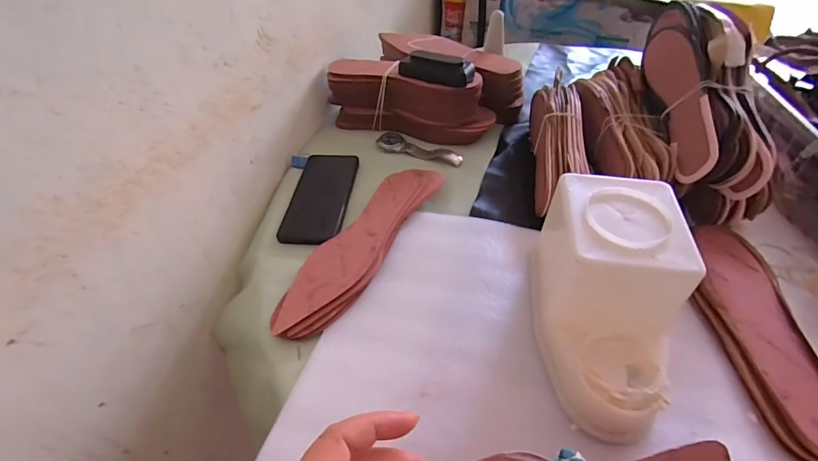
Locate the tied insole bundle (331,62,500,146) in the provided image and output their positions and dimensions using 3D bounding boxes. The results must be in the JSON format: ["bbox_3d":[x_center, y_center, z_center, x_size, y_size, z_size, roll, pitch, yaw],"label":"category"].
[{"bbox_3d":[0.000,-0.208,0.654,0.266,0.087,0.077,15,49,14],"label":"tied insole bundle"}]

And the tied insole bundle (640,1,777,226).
[{"bbox_3d":[0.353,-0.157,0.501,0.096,0.099,0.289,1,67,4],"label":"tied insole bundle"}]

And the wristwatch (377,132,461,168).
[{"bbox_3d":[0.015,-0.121,0.620,0.134,0.011,0.039,22,50,19],"label":"wristwatch"}]

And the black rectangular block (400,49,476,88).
[{"bbox_3d":[0.039,-0.234,0.604,0.110,0.034,0.029,20,50,18],"label":"black rectangular block"}]

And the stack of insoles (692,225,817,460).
[{"bbox_3d":[0.320,0.084,0.389,0.077,0.018,0.246,7,47,7],"label":"stack of insoles"}]

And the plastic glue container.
[{"bbox_3d":[0.166,0.055,0.353,0.110,0.115,0.189,10,48,10],"label":"plastic glue container"}]

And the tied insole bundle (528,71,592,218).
[{"bbox_3d":[0.195,-0.112,0.547,0.060,0.081,0.222,6,47,6],"label":"tied insole bundle"}]

